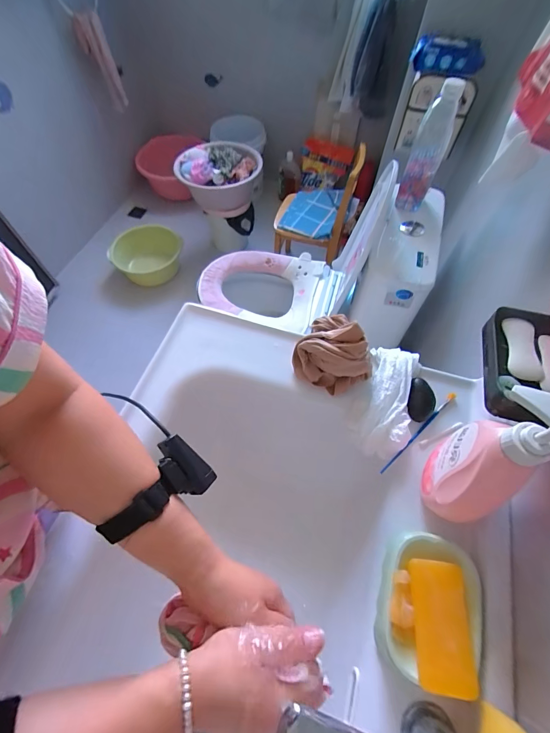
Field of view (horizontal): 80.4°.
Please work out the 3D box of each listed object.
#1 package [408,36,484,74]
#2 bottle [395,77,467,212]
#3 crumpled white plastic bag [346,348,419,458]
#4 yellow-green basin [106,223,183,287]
[{"bbox_3d":[0.458,-0.828,0.865,0.182,0.077,0.062,9,61,4],"label":"package"},{"bbox_3d":[0.342,-0.484,0.724,0.071,0.241,0.078,22,62,11],"label":"bottle"},{"bbox_3d":[0.156,0.036,0.462,0.078,0.036,0.174,18,62,9],"label":"crumpled white plastic bag"},{"bbox_3d":[-0.680,-0.583,1.725,0.344,0.166,0.286,10,61,5],"label":"yellow-green basin"}]

